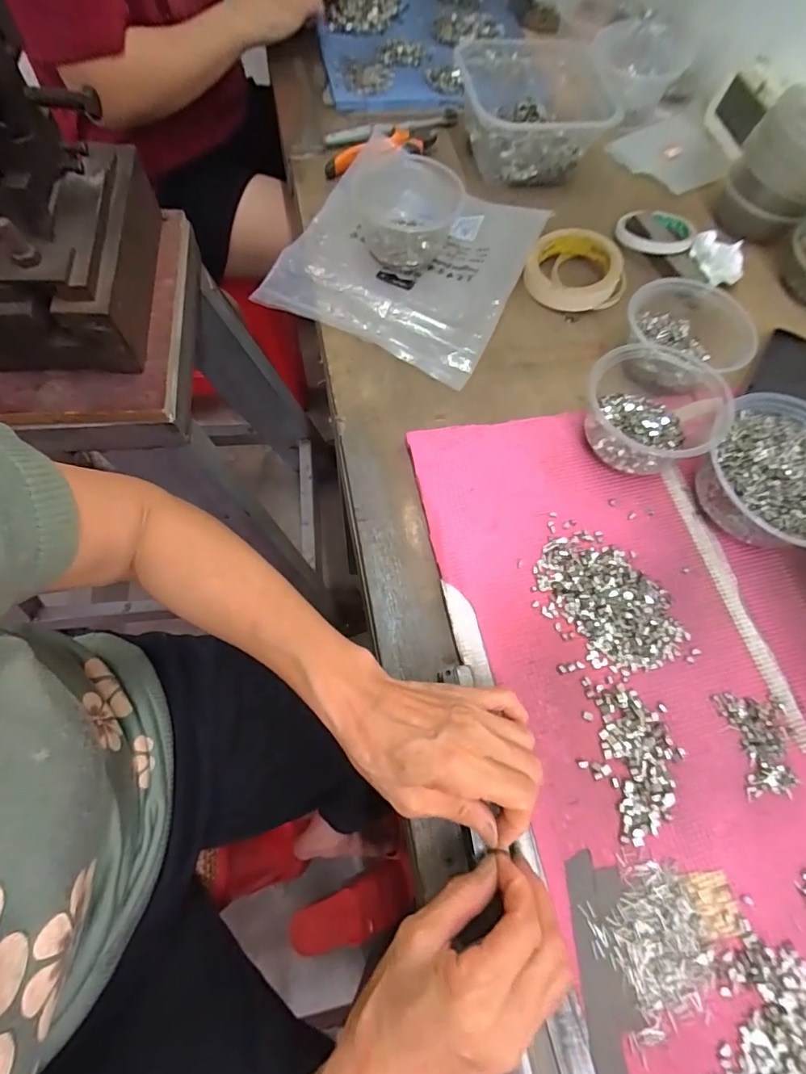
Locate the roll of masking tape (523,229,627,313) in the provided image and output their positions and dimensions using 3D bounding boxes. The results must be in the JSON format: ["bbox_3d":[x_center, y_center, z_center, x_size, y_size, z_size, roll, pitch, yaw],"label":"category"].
[{"bbox_3d":[0.187,-0.291,0.524,0.106,0.028,0.106,4,68,-1],"label":"roll of masking tape"}]

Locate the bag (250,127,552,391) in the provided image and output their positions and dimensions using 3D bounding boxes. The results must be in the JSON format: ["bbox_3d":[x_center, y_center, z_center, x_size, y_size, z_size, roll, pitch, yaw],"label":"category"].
[{"bbox_3d":[0.007,-0.313,0.509,0.234,0.048,0.261,24,69,7],"label":"bag"}]

